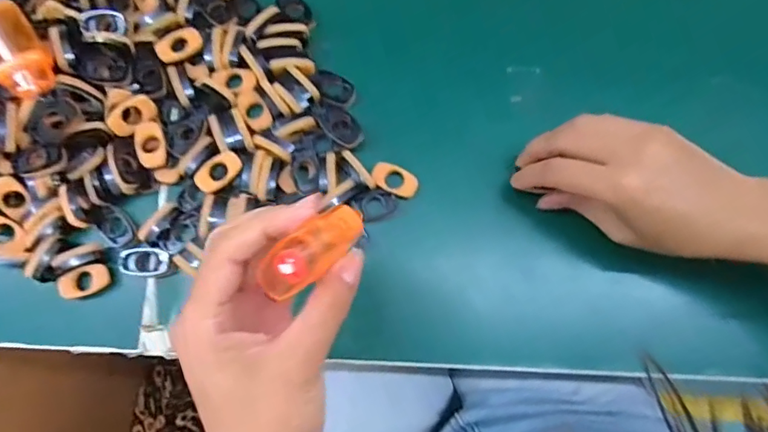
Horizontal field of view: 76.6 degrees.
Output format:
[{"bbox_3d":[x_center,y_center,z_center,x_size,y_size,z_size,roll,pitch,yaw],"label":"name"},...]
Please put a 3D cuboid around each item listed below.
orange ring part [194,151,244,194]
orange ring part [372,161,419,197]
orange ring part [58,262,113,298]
[{"bbox_3d":[-0.114,-0.031,0.335,0.033,0.006,0.021,-31,80,-6],"label":"orange ring part"},{"bbox_3d":[0.008,-0.026,0.341,0.033,0.006,0.020,23,79,5],"label":"orange ring part"},{"bbox_3d":[-0.203,0.044,0.329,0.032,0.007,0.019,-17,79,-3],"label":"orange ring part"}]

